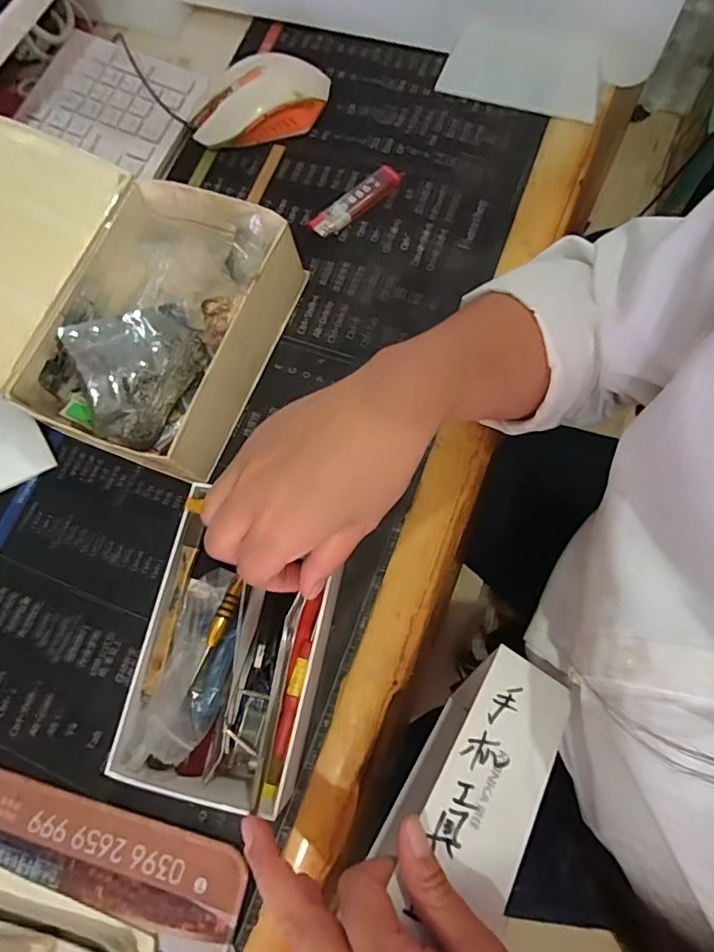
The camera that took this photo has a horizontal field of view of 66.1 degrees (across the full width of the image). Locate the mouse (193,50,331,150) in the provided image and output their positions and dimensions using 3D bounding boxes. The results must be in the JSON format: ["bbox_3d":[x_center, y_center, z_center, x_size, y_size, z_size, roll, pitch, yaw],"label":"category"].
[{"bbox_3d":[-0.082,-0.320,0.464,0.118,0.038,0.065,-8,74,1],"label":"mouse"}]

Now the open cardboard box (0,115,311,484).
[{"bbox_3d":[-0.195,-0.139,0.368,0.265,0.111,0.194,19,76,8],"label":"open cardboard box"}]

